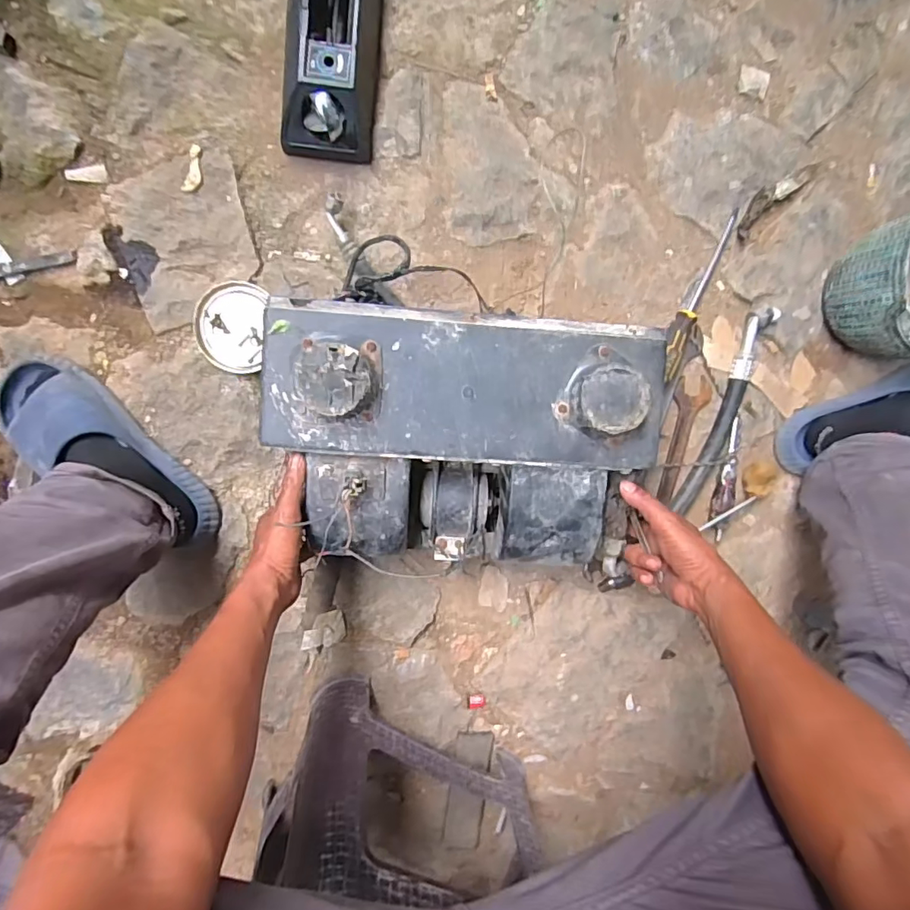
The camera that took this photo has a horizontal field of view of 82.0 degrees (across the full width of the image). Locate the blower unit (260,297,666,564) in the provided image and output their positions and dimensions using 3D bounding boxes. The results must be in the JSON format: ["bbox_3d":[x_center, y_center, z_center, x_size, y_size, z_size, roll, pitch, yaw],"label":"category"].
[{"bbox_3d":[0.005,-0.006,0.538,0.377,0.126,0.265,4,97,-6],"label":"blower unit"}]

